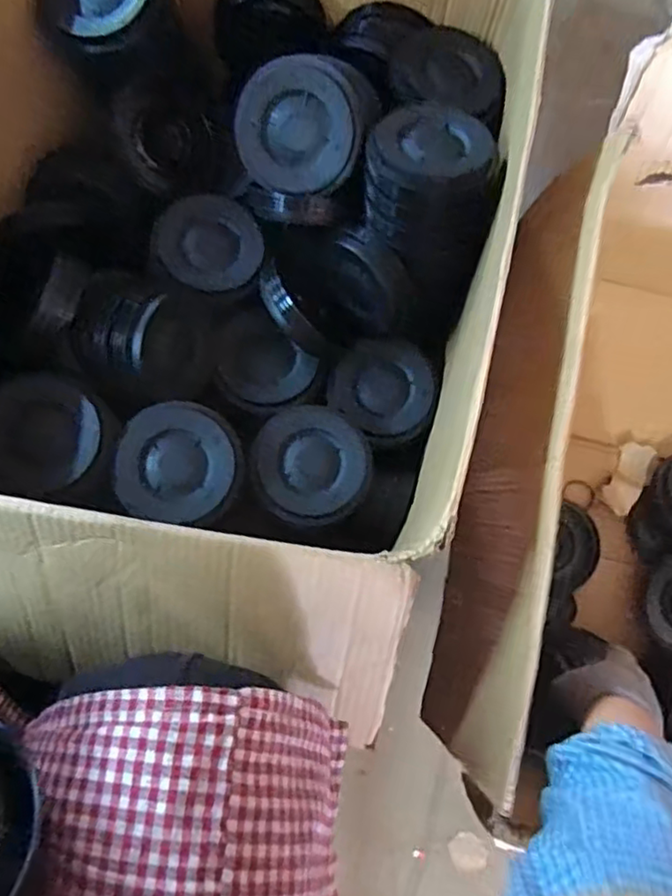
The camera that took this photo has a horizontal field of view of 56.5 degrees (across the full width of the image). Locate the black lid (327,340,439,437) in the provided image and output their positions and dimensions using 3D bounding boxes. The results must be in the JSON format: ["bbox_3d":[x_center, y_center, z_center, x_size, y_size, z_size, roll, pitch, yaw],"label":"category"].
[{"bbox_3d":[0.052,-0.068,0.685,0.108,0.014,0.101,0,97,-3],"label":"black lid"}]

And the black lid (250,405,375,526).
[{"bbox_3d":[-0.024,0.014,0.637,0.117,0.016,0.125,2,69,-4],"label":"black lid"}]

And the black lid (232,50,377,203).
[{"bbox_3d":[-0.034,-0.307,0.602,0.116,0.017,0.125,4,124,6],"label":"black lid"}]

